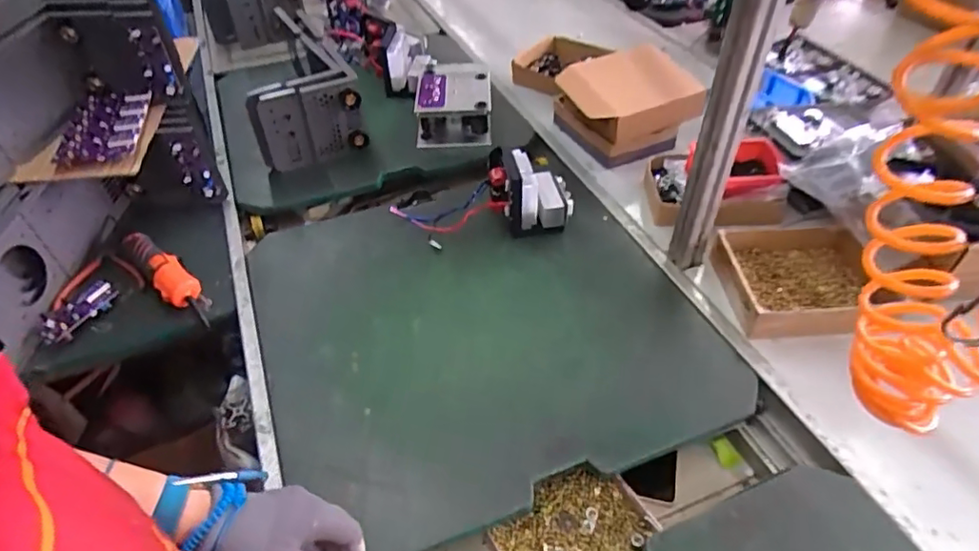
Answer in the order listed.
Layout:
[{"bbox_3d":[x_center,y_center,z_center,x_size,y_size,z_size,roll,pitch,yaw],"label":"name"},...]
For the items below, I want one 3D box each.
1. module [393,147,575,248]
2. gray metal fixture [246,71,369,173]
[{"bbox_3d":[-0.015,-0.127,1.022,0.301,0.116,0.140,-9,44,-6],"label":"module"},{"bbox_3d":[-0.368,-0.309,1.193,0.206,0.166,0.051,-19,31,-23],"label":"gray metal fixture"}]

